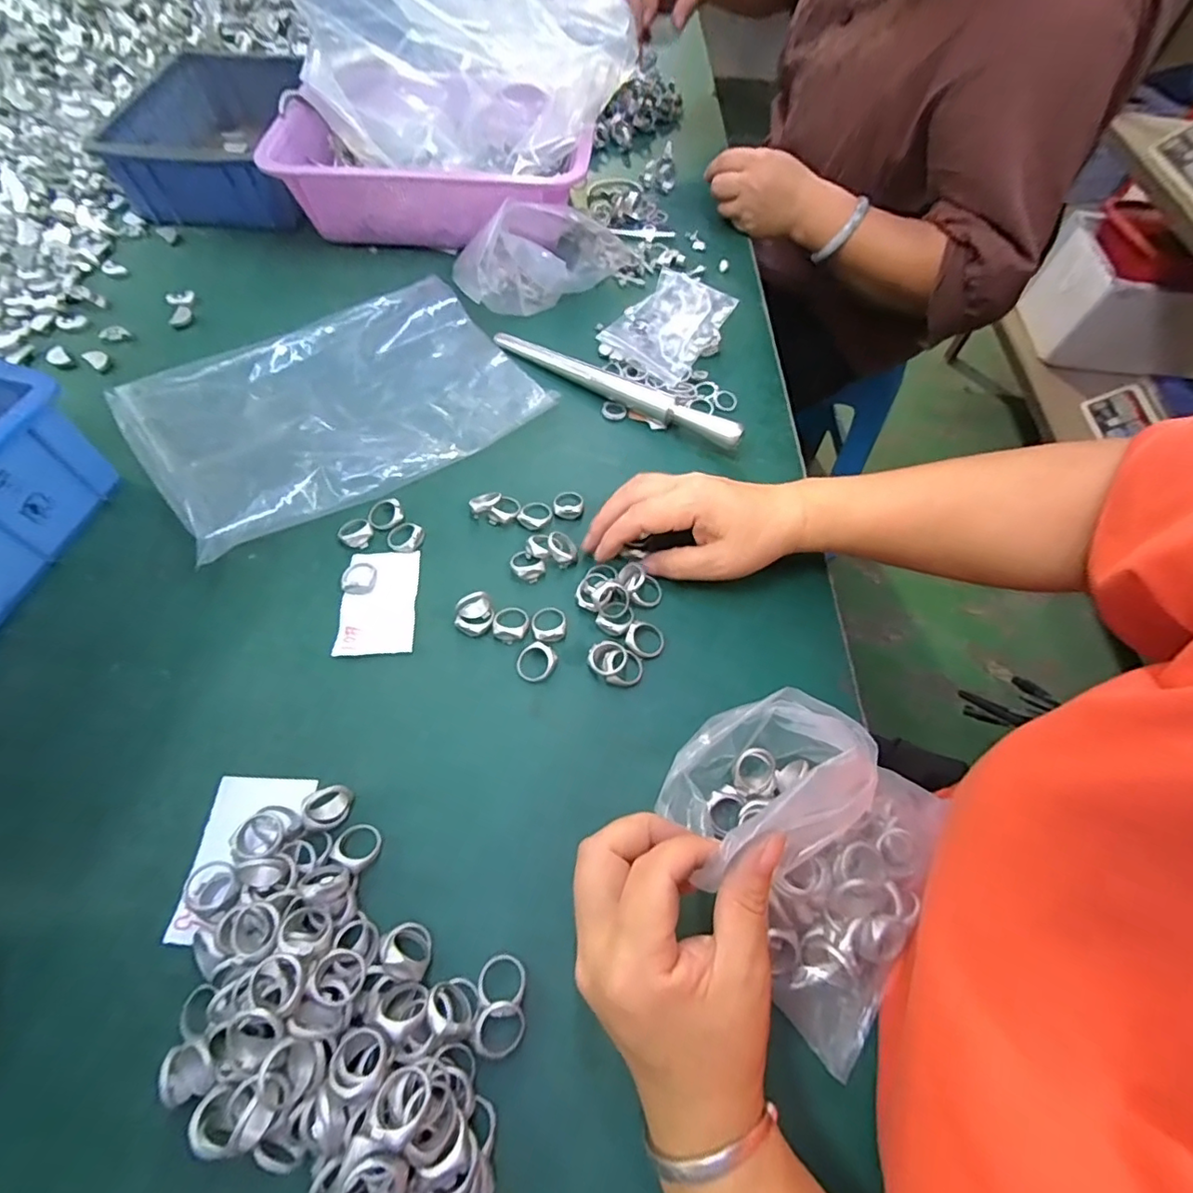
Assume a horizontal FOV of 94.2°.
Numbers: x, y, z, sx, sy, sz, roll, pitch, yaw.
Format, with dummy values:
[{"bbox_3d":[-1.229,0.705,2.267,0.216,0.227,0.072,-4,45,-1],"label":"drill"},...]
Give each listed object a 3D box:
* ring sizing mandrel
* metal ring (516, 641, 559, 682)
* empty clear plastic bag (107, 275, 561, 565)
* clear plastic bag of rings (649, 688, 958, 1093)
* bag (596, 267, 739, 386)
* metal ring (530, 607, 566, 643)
[{"bbox_3d":[0.014,-0.182,0.463,0.235,0.023,0.024,32,64,15],"label":"ring sizing mandrel"},{"bbox_3d":[-0.038,0.041,0.349,0.023,0.006,0.025,1,61,-1],"label":"metal ring"},{"bbox_3d":[-0.210,-0.169,0.450,0.286,0.029,0.223,-35,68,-19],"label":"empty clear plastic bag"},{"bbox_3d":[0.099,0.116,0.259,0.137,0.094,0.122,34,65,16],"label":"clear plastic bag of rings"},{"bbox_3d":[0.069,-0.249,0.507,0.084,0.021,0.125,32,65,15],"label":"bag"},{"bbox_3d":[-0.031,0.017,0.363,0.022,0.007,0.026,-17,63,-11],"label":"metal ring"}]

